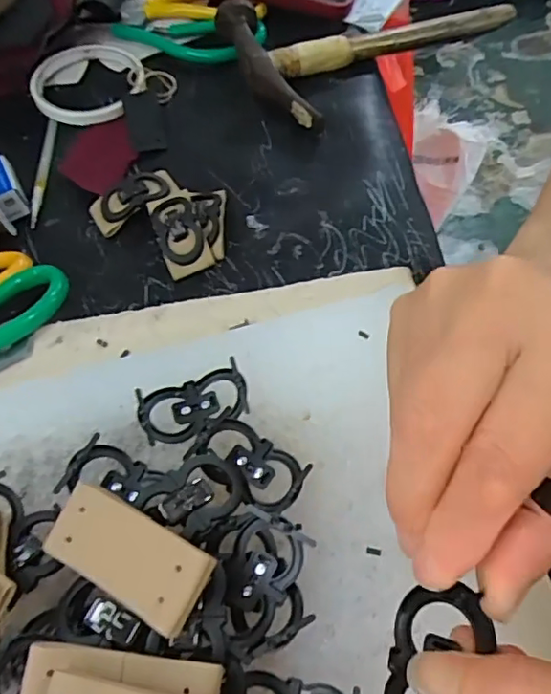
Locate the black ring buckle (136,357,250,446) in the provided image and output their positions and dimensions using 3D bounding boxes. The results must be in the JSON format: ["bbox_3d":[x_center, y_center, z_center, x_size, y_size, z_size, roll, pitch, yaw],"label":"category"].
[{"bbox_3d":[-0.036,0.025,0.251,0.047,0.010,0.026,-15,59,-6],"label":"black ring buckle"}]

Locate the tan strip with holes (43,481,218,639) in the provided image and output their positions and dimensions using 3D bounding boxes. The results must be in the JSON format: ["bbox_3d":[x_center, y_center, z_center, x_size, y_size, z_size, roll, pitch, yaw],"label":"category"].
[{"bbox_3d":[-0.053,0.073,0.201,0.065,0.004,0.028,20,72,27],"label":"tan strip with holes"}]

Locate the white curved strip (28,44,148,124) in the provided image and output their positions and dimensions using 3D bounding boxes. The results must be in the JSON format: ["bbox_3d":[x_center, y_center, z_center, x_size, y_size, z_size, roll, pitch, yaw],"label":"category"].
[{"bbox_3d":[-0.143,-0.209,0.439,0.082,0.012,0.086,-9,59,-2],"label":"white curved strip"}]

